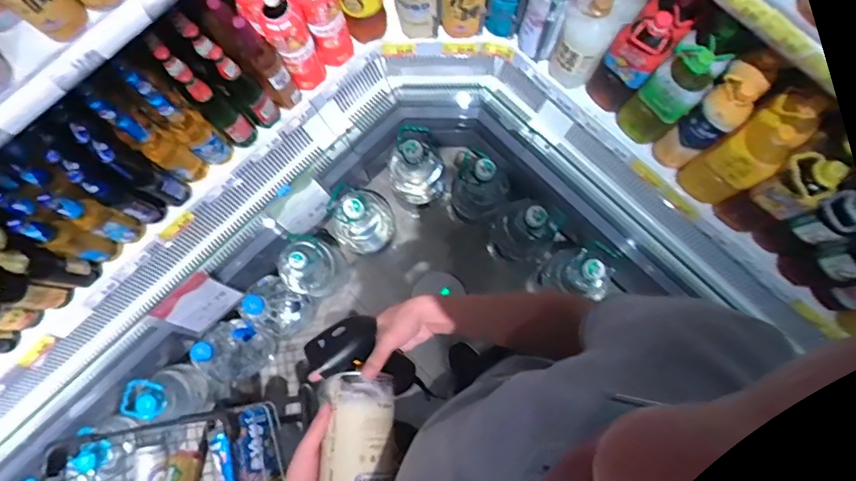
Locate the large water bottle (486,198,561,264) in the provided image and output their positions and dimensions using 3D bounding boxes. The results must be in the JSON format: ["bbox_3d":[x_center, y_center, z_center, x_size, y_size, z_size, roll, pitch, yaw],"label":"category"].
[{"bbox_3d":[0.275,-0.025,1.380,0.150,0.379,0.155,-32,80,-5],"label":"large water bottle"}]

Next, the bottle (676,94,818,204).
[{"bbox_3d":[0.690,-0.184,1.060,0.115,0.348,0.119,0,79,1],"label":"bottle"}]

